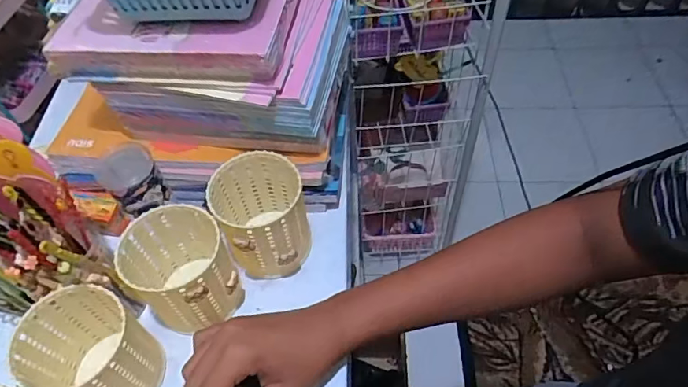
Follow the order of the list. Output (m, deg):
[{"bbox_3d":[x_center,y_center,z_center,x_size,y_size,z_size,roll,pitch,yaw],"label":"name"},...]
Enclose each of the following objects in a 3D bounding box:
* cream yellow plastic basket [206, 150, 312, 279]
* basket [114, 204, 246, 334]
[{"bbox_3d":[-0.079,0.022,0.478,0.079,0.094,0.089,-18,55,-10],"label":"cream yellow plastic basket"},{"bbox_3d":[-0.144,0.073,0.450,0.088,0.102,0.082,-1,54,2],"label":"basket"}]

